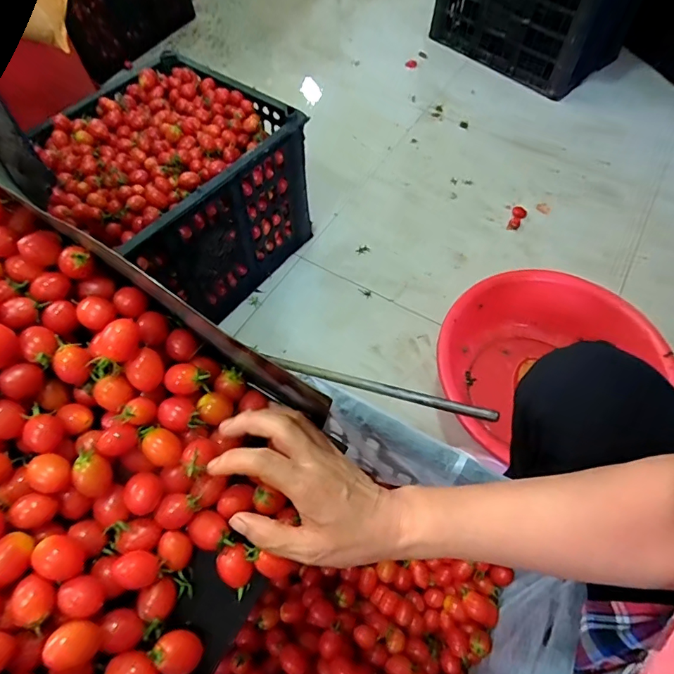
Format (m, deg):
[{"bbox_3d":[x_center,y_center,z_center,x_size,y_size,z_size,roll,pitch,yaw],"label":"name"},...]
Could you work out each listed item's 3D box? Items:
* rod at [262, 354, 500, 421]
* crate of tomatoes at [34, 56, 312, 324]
[{"bbox_3d":[0.021,0.035,0.333,0.188,0.005,0.007,12,60,31],"label":"rod"},{"bbox_3d":[-0.278,-0.236,0.784,0.281,0.255,0.366,34,65,18],"label":"crate of tomatoes"}]

